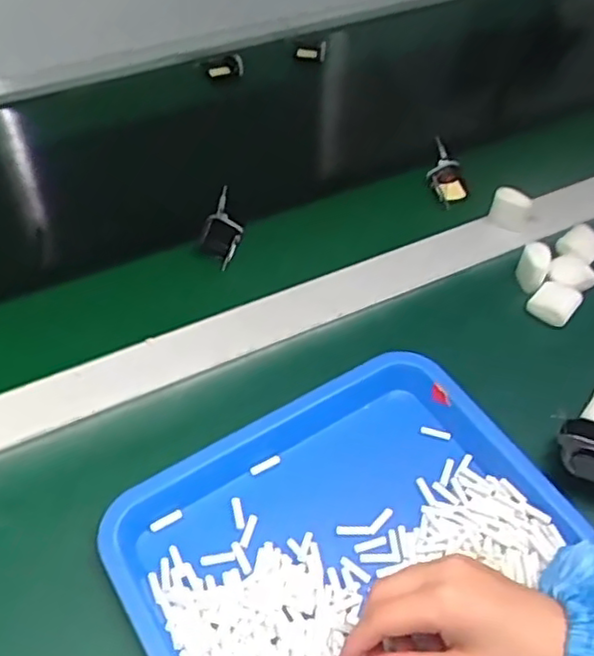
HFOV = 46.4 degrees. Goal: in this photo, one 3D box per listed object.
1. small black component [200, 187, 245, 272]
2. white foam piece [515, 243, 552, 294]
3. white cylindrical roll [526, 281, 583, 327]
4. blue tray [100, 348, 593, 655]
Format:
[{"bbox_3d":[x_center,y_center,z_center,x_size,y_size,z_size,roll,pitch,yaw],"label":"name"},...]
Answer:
[{"bbox_3d":[-0.073,-0.096,0.666,0.040,0.018,0.097,-4,52,-7],"label":"small black component"},{"bbox_3d":[0.215,-0.055,0.632,0.025,0.020,0.048,20,53,12],"label":"white foam piece"},{"bbox_3d":[0.229,-0.022,0.618,0.037,0.021,0.037,29,56,18],"label":"white cylindrical roll"},{"bbox_3d":[0.034,0.151,0.469,0.281,0.037,0.217,-28,58,-23],"label":"blue tray"}]

